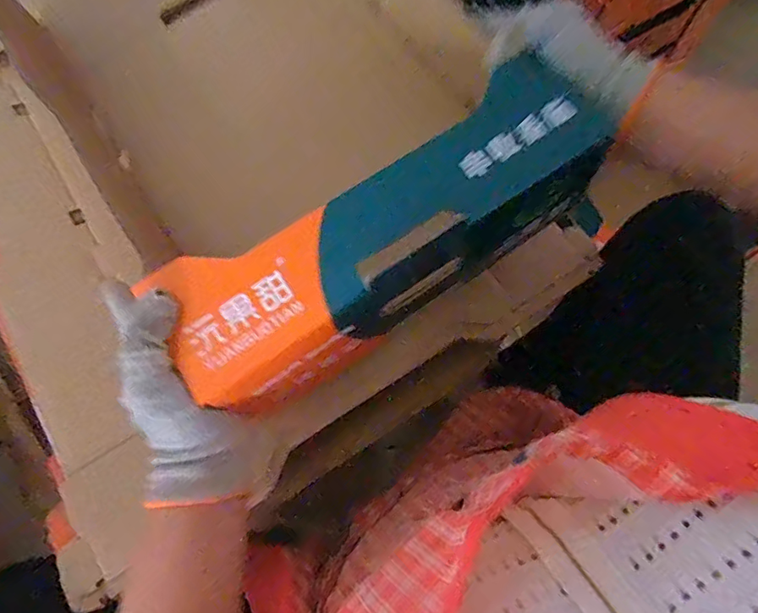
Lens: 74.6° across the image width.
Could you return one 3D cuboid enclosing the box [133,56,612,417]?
[{"bbox_3d":[0.006,-0.041,0.312,0.278,0.062,0.088,-33,71,-4],"label":"box"}]

